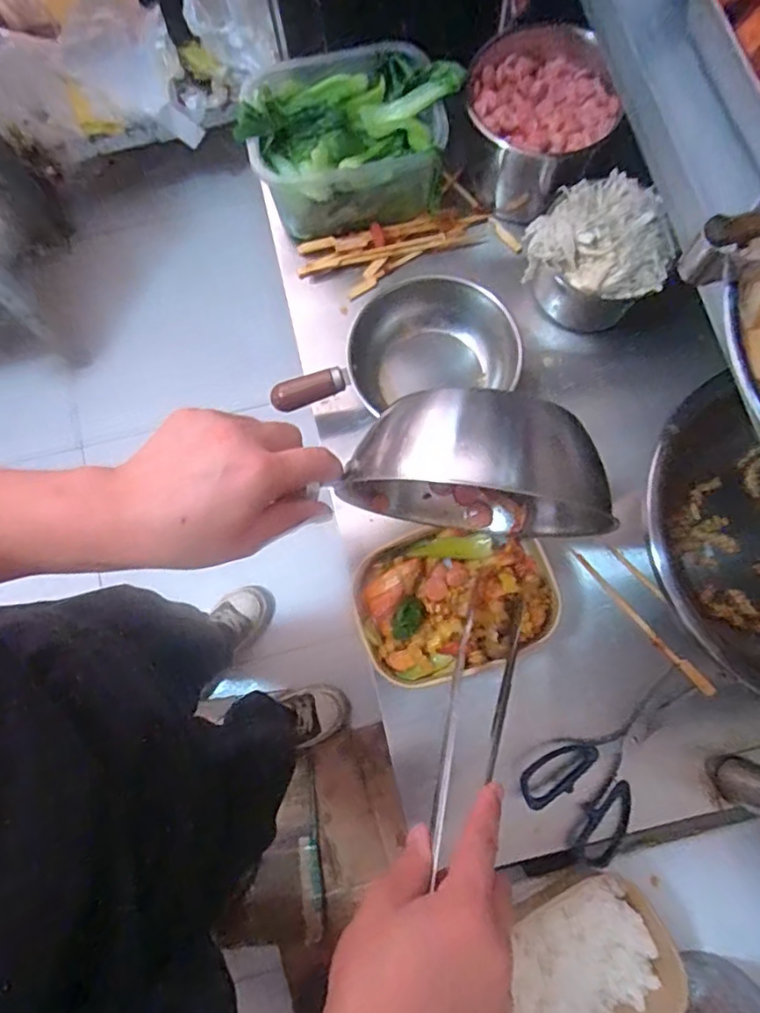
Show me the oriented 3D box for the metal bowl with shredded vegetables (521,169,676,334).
[{"bbox_3d":[0.212,-0.248,0.572,0.126,0.101,0.118,0,77,0],"label":"metal bowl with shredded vegetables"}]

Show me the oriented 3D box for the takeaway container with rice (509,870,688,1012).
[{"bbox_3d":[0.165,0.401,0.490,0.174,0.039,0.114,-38,80,-8],"label":"takeaway container with rice"}]

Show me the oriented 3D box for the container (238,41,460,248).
[{"bbox_3d":[-0.031,-0.375,0.595,0.207,0.102,0.144,-9,77,-2],"label":"container"}]

